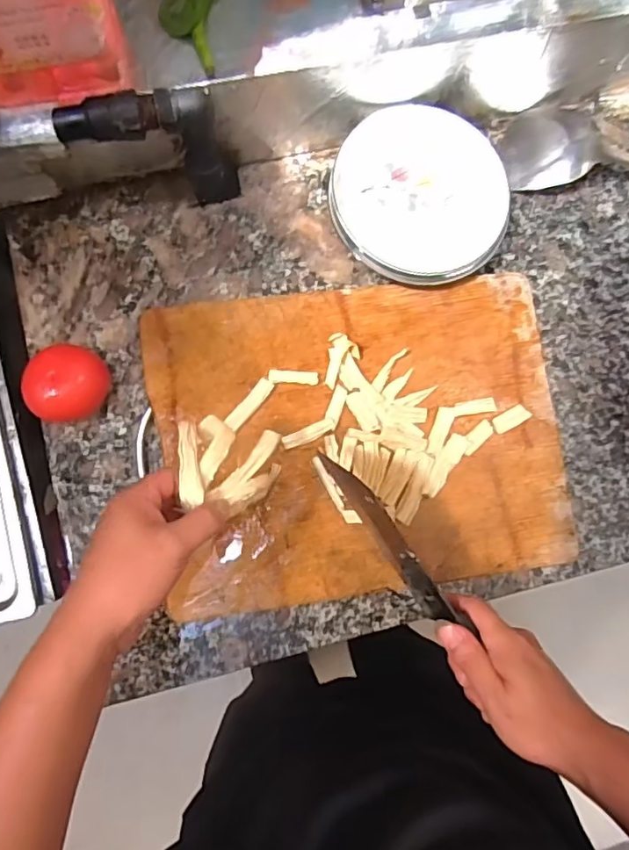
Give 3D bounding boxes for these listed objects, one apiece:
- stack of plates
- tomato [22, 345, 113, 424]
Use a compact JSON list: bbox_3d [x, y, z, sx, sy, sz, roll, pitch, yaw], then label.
[{"bbox_3d":[0.101,-0.225,0.553,0.168,0.054,0.176,8,83,-3],"label":"stack of plates"},{"bbox_3d":[-0.228,-0.037,0.511,0.061,0.054,0.071,25,82,-1],"label":"tomato"}]

